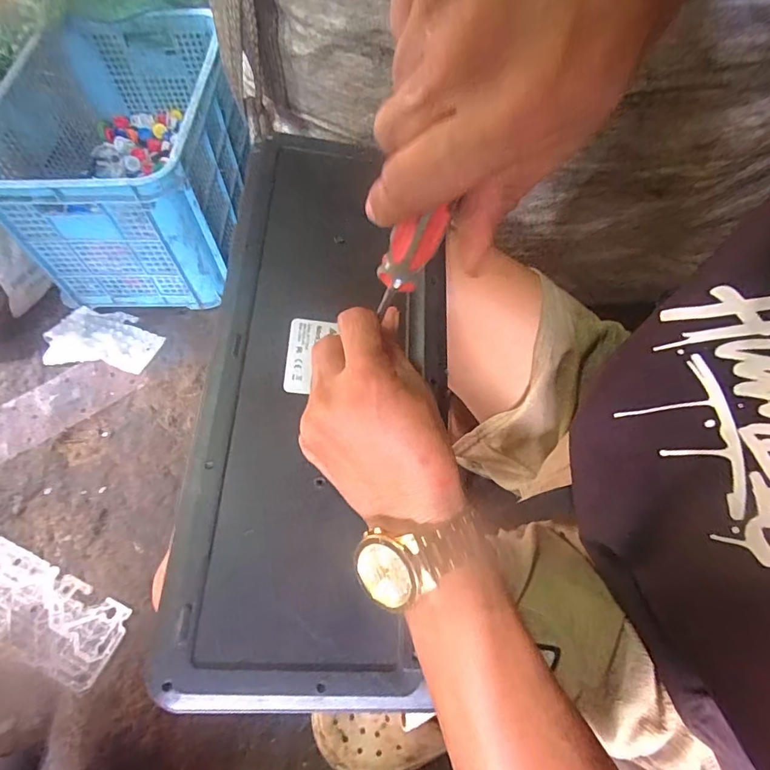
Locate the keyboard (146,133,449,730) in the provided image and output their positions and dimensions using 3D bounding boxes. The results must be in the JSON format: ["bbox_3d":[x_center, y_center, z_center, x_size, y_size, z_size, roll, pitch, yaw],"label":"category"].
[{"bbox_3d":[-0.041,-0.014,0.345,0.155,0.039,0.415,1,66,1],"label":"keyboard"}]

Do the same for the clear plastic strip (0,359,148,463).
[{"bbox_3d":[-0.610,0.043,0.865,0.314,0.010,0.115,-33,69,-22],"label":"clear plastic strip"}]

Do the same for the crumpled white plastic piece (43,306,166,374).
[{"bbox_3d":[-0.542,-0.091,0.933,0.208,0.022,0.124,4,60,2],"label":"crumpled white plastic piece"}]

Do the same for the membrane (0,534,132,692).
[{"bbox_3d":[-0.567,0.290,0.697,0.409,0.013,0.110,23,58,9],"label":"membrane"}]

